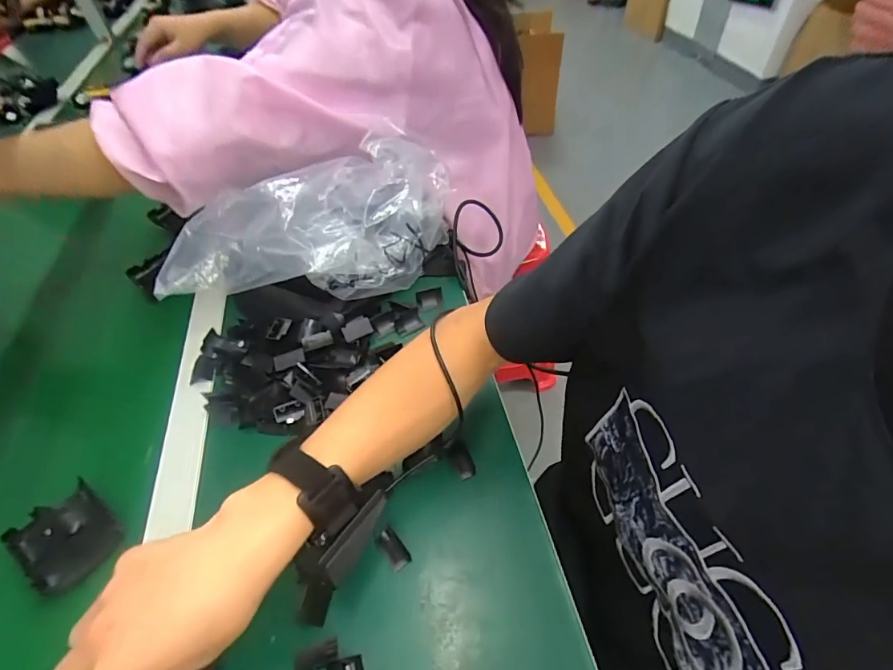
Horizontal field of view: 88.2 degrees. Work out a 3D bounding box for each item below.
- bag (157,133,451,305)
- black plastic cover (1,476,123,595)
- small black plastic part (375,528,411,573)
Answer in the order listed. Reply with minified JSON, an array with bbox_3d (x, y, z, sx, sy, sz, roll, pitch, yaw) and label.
[{"bbox_3d":[-0.158,-0.121,0.541,0.321,0.131,0.155,-5,49,0],"label":"bag"},{"bbox_3d":[-0.322,0.173,0.392,0.083,0.017,0.068,27,56,25],"label":"black plastic cover"},{"bbox_3d":[-0.044,0.175,0.377,0.017,0.006,0.032,-36,56,-24],"label":"small black plastic part"}]

